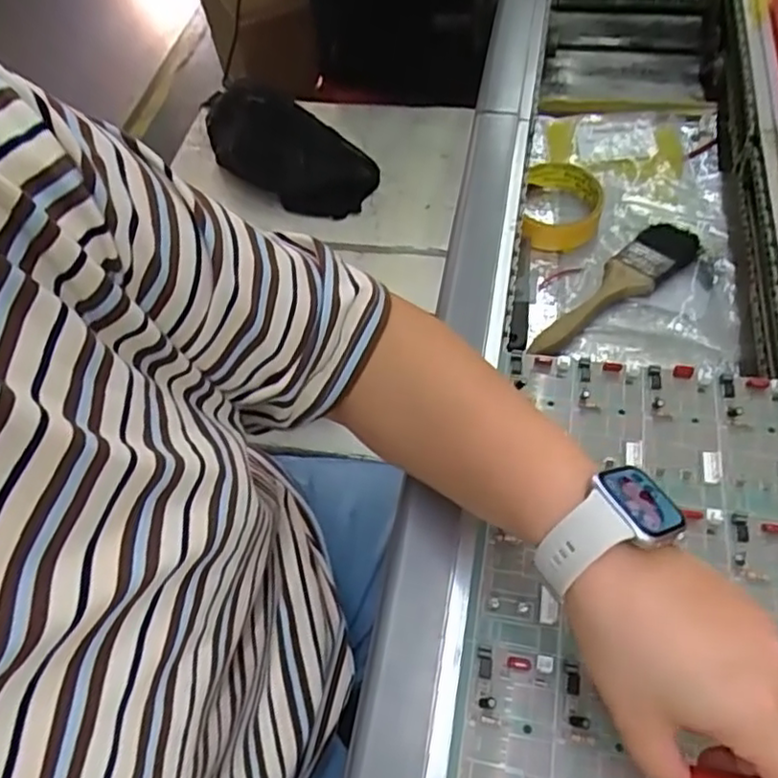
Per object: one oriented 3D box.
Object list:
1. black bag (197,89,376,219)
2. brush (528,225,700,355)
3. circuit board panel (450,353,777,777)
[{"bbox_3d":[-0.138,-0.320,0.888,0.273,0.121,0.065,27,63,21],"label":"black bag"},{"bbox_3d":[0.199,-0.088,0.571,0.189,0.022,0.046,-41,62,-19],"label":"brush"},{"bbox_3d":[0.142,0.105,0.363,0.182,0.013,0.283,8,58,8],"label":"circuit board panel"}]

